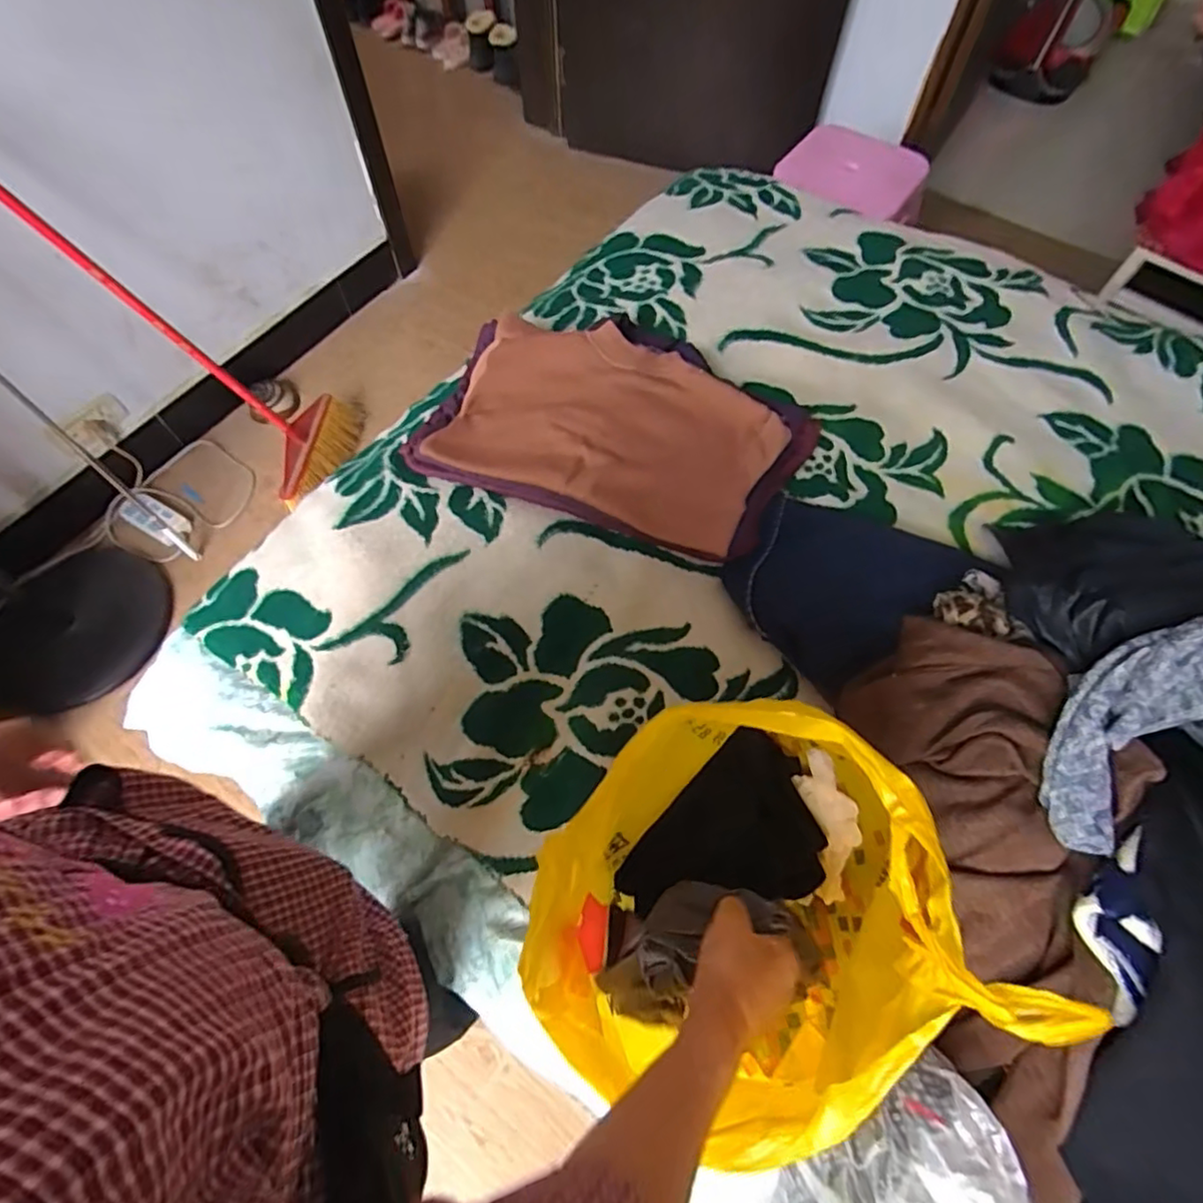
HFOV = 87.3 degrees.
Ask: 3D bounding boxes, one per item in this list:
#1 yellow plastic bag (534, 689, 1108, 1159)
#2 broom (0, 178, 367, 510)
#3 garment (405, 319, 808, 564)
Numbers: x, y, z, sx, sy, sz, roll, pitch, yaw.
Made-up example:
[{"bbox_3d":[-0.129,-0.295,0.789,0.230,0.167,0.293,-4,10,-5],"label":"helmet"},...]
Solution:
[{"bbox_3d":[0.112,0.232,0.502,0.312,0.368,0.277,-3,64,-1],"label":"yellow plastic bag"},{"bbox_3d":[-0.922,-0.549,1.185,0.132,1.101,0.355,-10,62,22],"label":"broom"},{"bbox_3d":[0.024,-0.269,0.942,0.534,0.067,0.360,21,66,10],"label":"garment"}]

